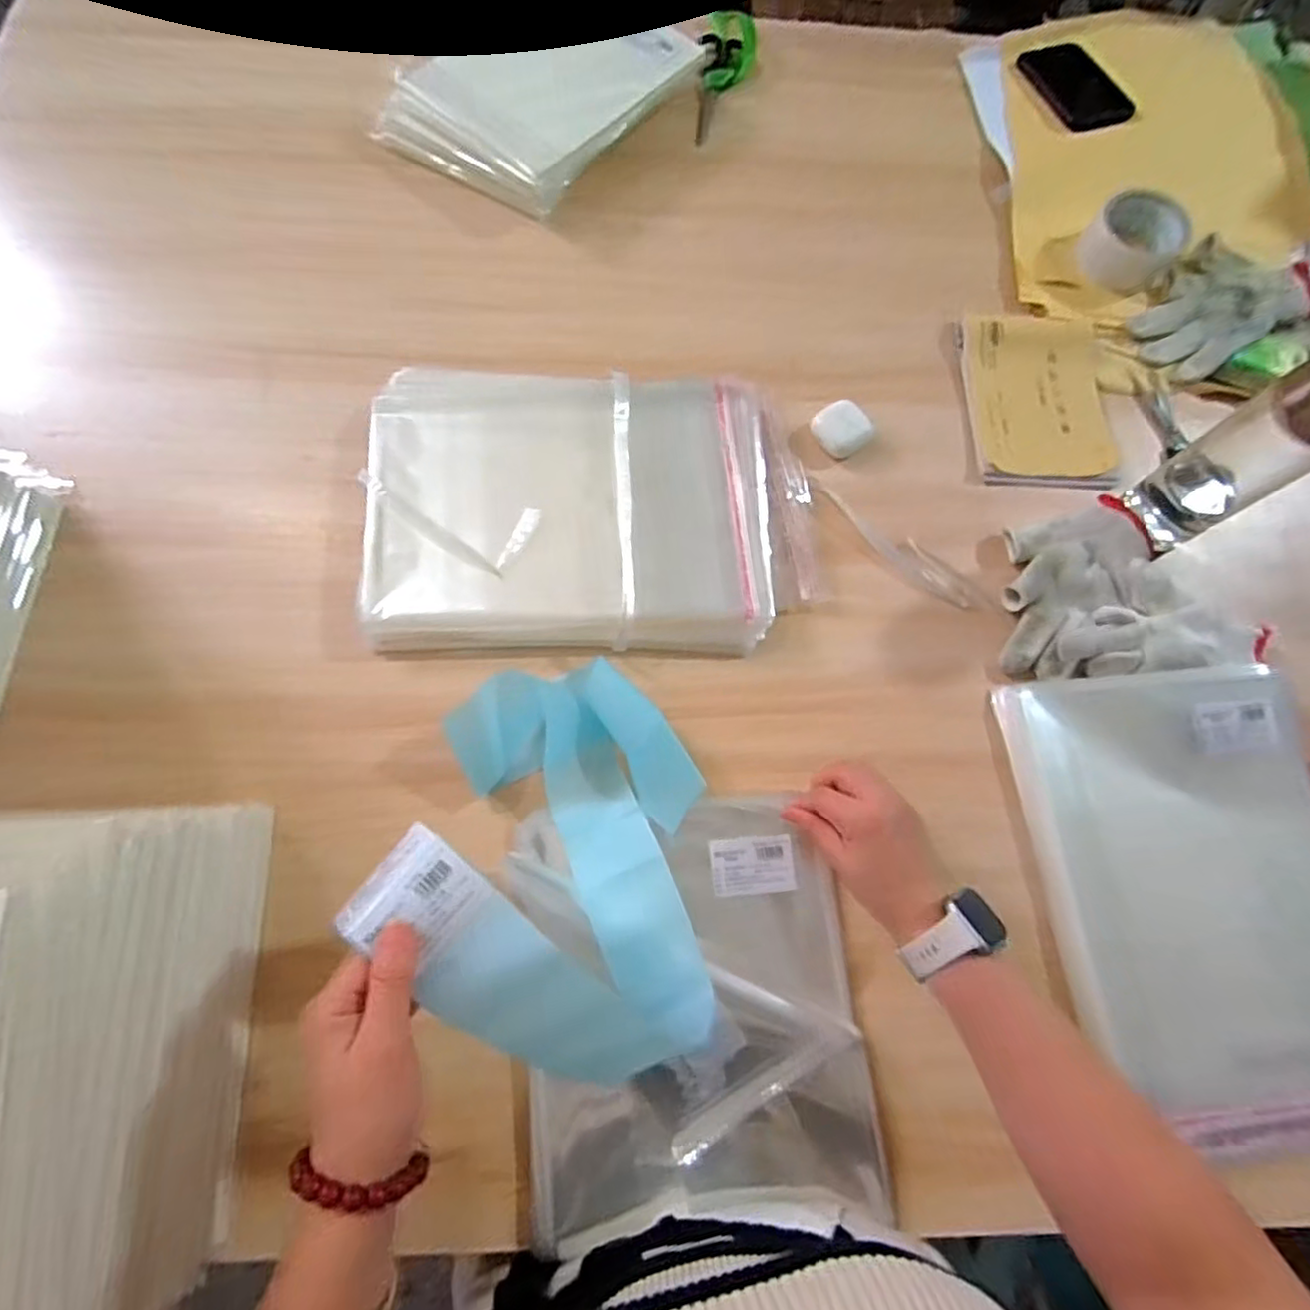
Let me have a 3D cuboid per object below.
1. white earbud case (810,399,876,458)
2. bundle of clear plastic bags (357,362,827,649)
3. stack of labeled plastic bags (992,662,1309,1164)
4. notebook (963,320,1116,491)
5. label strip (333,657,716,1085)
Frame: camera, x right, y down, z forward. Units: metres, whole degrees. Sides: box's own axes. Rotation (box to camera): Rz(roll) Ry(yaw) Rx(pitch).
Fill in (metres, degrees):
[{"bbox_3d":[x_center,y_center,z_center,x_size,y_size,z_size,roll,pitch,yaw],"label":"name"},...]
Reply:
[{"bbox_3d":[0.173,-0.210,0.601,0.048,0.016,0.049,-37,78,-12],"label":"white earbud case"},{"bbox_3d":[-0.053,-0.127,0.557,0.379,0.032,0.254,0,73,-2],"label":"bundle of clear plastic bags"},{"bbox_3d":[0.412,0.178,0.488,0.230,0.031,0.333,-4,73,-3],"label":"stack of labeled plastic bags"},{"bbox_3d":[0.375,-0.250,0.633,0.133,0.016,0.186,1,73,-2],"label":"notebook"},{"bbox_3d":[-0.058,0.104,0.409,0.182,0.146,0.215,2,73,-1],"label":"label strip"}]

